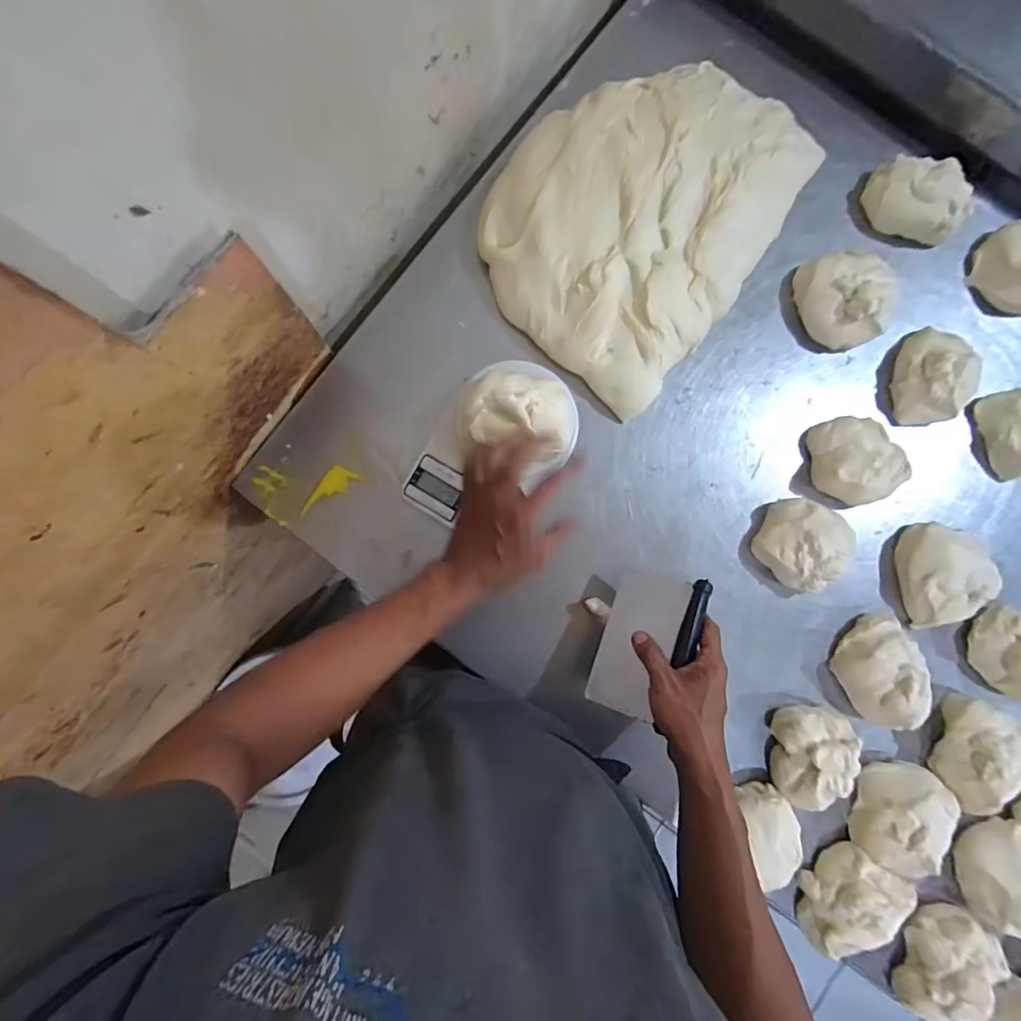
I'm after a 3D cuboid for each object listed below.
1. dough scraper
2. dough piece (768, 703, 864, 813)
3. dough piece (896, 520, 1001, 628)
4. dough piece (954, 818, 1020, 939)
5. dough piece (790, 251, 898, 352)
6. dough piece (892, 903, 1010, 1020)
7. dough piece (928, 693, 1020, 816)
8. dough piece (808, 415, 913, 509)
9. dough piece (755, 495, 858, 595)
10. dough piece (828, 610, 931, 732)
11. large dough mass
[{"bbox_3d":[0.143,0.139,0.528,0.093,0.016,0.149,15,73,23],"label":"dough scraper"},{"bbox_3d":[0.339,0.271,0.556,0.081,0.053,0.103,5,84,-1],"label":"dough piece"},{"bbox_3d":[0.512,0.071,0.582,0.103,0.043,0.119,-7,85,-2],"label":"dough piece"},{"bbox_3d":[0.551,0.399,0.551,0.091,0.042,0.114,-5,85,-2],"label":"dough piece"},{"bbox_3d":[0.411,-0.259,0.607,0.104,0.055,0.118,-13,85,-2],"label":"dough piece"},{"bbox_3d":[0.466,0.486,0.535,0.119,0.044,0.084,-44,87,-5],"label":"dough piece"},{"bbox_3d":[0.527,0.275,0.559,0.071,0.054,0.118,22,84,1],"label":"dough piece"},{"bbox_3d":[0.413,-0.062,0.591,0.099,0.049,0.105,-10,85,-2],"label":"dough piece"},{"bbox_3d":[0.341,0.040,0.578,0.099,0.050,0.097,28,85,2],"label":"dough piece"},{"bbox_3d":[0.425,0.180,0.563,0.094,0.050,0.118,21,84,1],"label":"dough piece"},{"bbox_3d":[0.158,-0.357,0.602,0.299,0.078,0.395,41,85,3],"label":"large dough mass"}]

